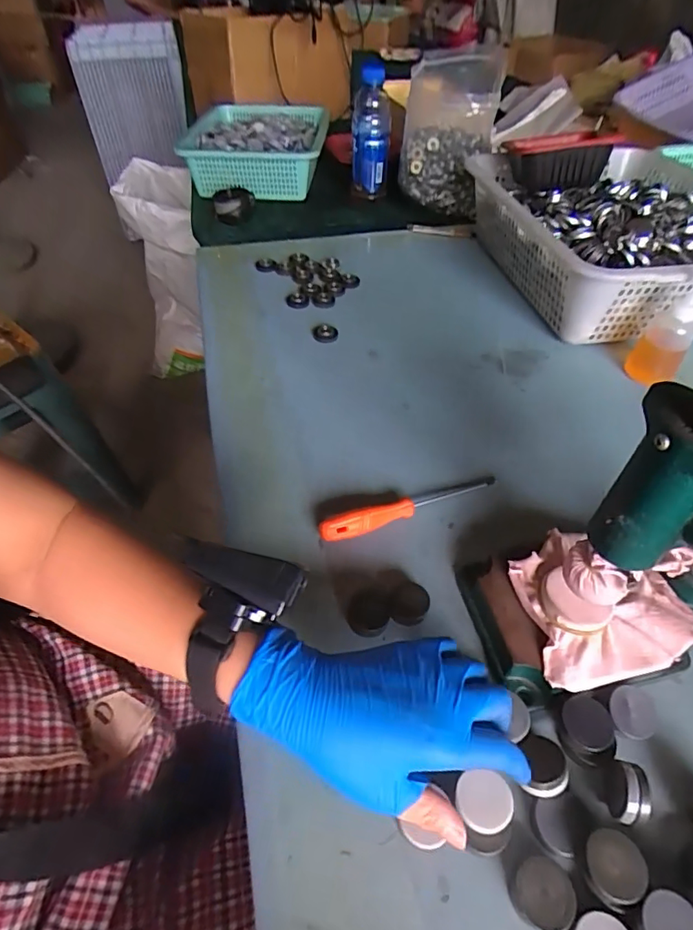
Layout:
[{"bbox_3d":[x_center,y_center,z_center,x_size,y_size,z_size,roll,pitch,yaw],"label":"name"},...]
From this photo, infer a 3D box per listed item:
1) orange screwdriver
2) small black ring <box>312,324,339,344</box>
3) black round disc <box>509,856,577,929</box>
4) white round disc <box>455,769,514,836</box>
[{"bbox_3d":[0.061,0.035,0.457,0.179,0.026,0.017,-18,51,-16],"label":"orange screwdriver"},{"bbox_3d":[-0.028,-0.175,0.665,0.031,0.014,0.031,0,48,0],"label":"small black ring"},{"bbox_3d":[0.112,0.242,0.280,0.035,0.009,0.032,0,48,0],"label":"black round disc"},{"bbox_3d":[0.082,0.202,0.295,0.032,0.008,0.027,-2,60,9],"label":"white round disc"}]

